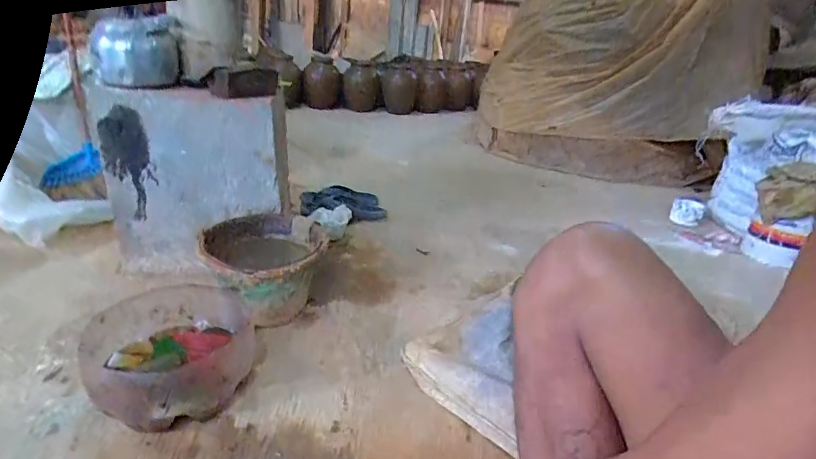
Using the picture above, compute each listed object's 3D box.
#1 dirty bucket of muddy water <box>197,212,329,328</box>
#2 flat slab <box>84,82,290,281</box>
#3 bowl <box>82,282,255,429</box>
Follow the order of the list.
[{"bbox_3d":[-0.302,0.083,0.979,0.232,0.148,0.250,2,25,-9],"label":"dirty bucket of muddy water"},{"bbox_3d":[-0.468,-0.097,1.036,0.373,0.412,0.065,-3,20,-13],"label":"flat slab"},{"bbox_3d":[-0.376,0.204,0.765,0.239,0.124,0.232,5,25,-2],"label":"bowl"}]

